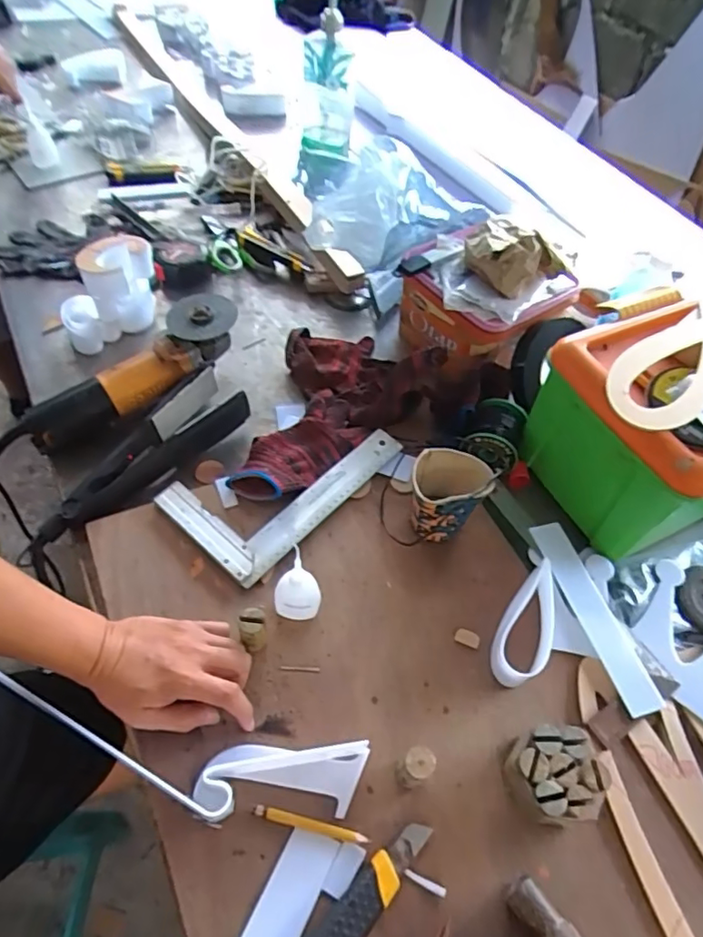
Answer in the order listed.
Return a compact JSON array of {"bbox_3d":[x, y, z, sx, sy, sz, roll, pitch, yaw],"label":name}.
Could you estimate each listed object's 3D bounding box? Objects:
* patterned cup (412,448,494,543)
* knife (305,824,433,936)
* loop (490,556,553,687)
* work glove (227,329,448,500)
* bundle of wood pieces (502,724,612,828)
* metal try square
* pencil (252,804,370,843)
[{"bbox_3d":[0.101,0.032,0.611,0.081,0.089,0.069,10,55,3],"label":"patterned cup"},{"bbox_3d":[-0.002,0.342,0.430,0.040,0.022,0.165,33,60,18],"label":"knife"},{"bbox_3d":[0.184,0.157,0.583,0.052,0.031,0.135,25,58,13],"label":"loop"},{"bbox_3d":[-0.051,-0.102,0.707,0.306,0.081,0.201,-37,65,-25],"label":"work glove"},{"bbox_3d":[0.171,0.264,0.486,0.072,0.052,0.069,2,55,-2],"label":"bundle of wood pieces"},{"bbox_3d":[-0.074,0.006,0.654,0.140,0.015,0.254,39,62,21],"label":"metal try square"},{"bbox_3d":[-0.034,0.294,0.468,0.094,0.005,0.010,12,55,4],"label":"pencil"}]

